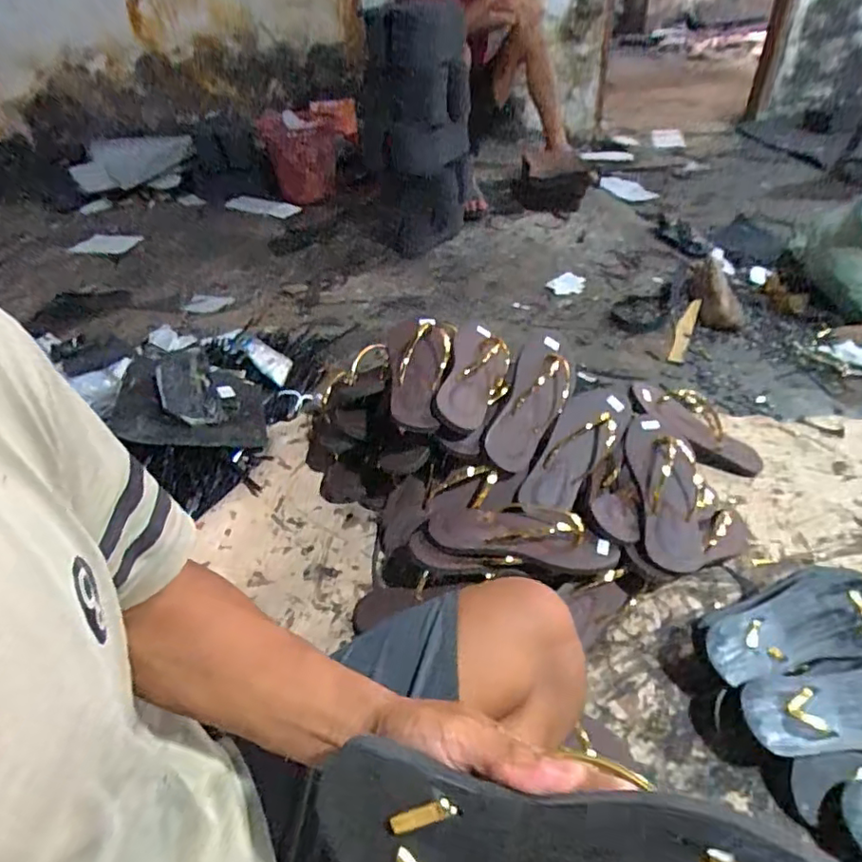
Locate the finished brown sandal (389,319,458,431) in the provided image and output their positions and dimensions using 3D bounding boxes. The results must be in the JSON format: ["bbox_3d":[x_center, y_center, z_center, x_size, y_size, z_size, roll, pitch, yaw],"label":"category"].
[{"bbox_3d":[-0.017,-0.083,0.809,0.096,0.044,0.204,0,57,5],"label":"finished brown sandal"}]

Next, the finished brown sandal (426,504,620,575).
[{"bbox_3d":[0.109,0.119,0.703,0.226,0.037,0.081,5,41,11],"label":"finished brown sandal"}]

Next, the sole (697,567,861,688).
[{"bbox_3d":[0.406,0.205,0.620,0.233,0.032,0.084,-10,40,-6],"label":"sole"}]

